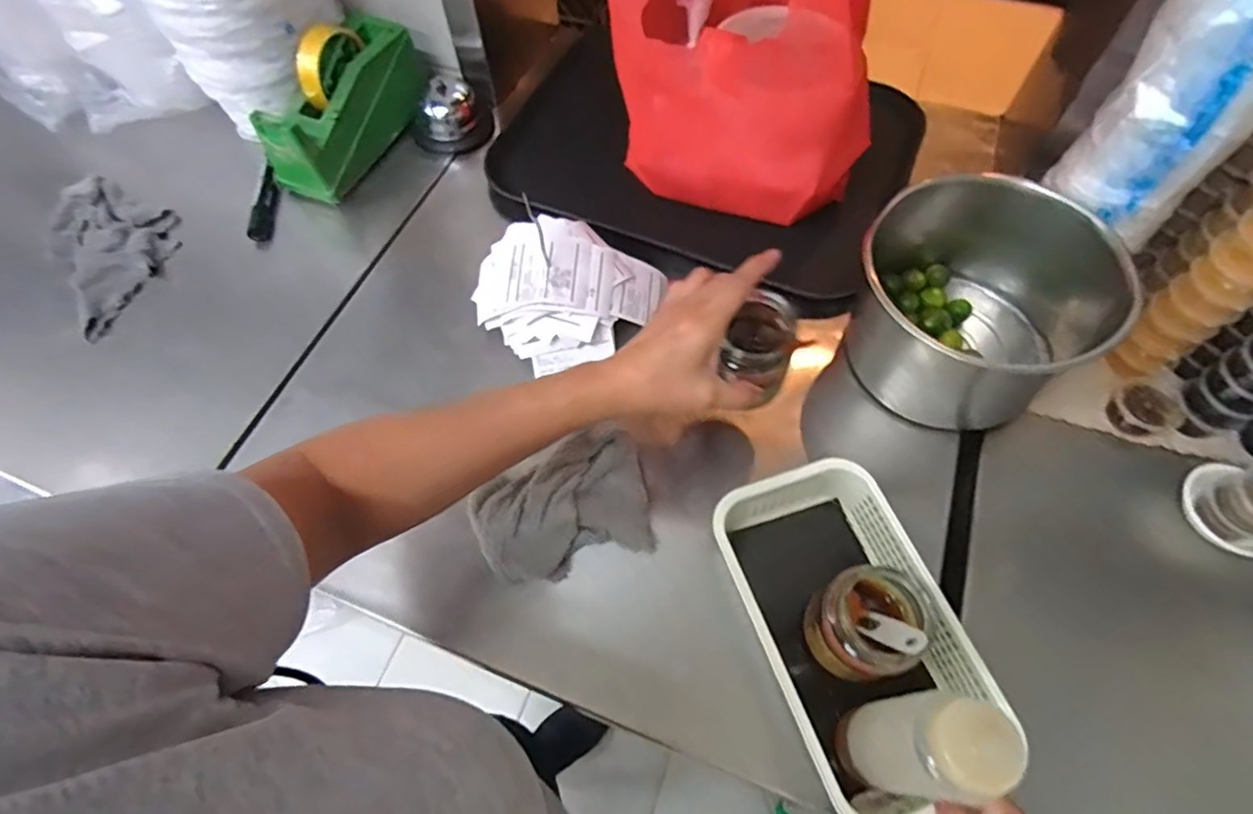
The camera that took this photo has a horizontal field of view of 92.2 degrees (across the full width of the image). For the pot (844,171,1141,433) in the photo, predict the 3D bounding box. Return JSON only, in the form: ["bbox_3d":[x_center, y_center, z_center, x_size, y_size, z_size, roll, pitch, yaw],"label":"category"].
[{"bbox_3d":[0.299,-0.091,0.526,0.160,0.147,0.187,-36,67,-17],"label":"pot"}]

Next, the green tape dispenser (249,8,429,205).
[{"bbox_3d":[-0.312,-0.333,0.671,0.072,0.125,0.191,25,65,14],"label":"green tape dispenser"}]

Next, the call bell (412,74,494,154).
[{"bbox_3d":[-0.209,-0.343,0.713,0.091,0.055,0.078,-32,66,-15],"label":"call bell"}]

